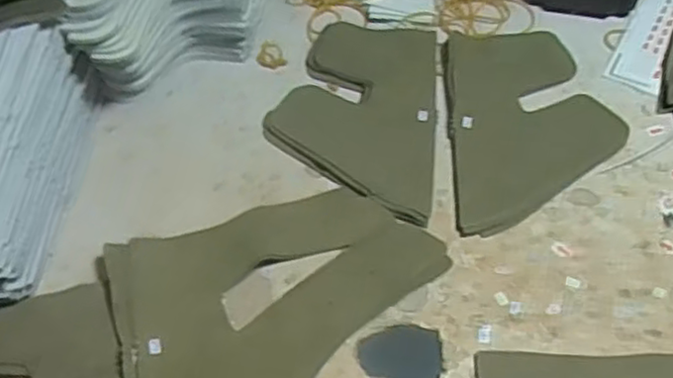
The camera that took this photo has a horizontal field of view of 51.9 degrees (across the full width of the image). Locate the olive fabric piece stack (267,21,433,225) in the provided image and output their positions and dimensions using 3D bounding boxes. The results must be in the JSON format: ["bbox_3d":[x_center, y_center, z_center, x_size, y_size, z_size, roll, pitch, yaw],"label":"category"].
[{"bbox_3d":[0.011,-0.048,0.434,0.100,0.006,0.148,4,55,6],"label":"olive fabric piece stack"}]

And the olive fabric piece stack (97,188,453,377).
[{"bbox_3d":[-0.045,0.057,0.359,0.188,0.012,0.132,-37,60,-21],"label":"olive fabric piece stack"}]

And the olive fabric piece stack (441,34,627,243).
[{"bbox_3d":[0.120,-0.041,0.422,0.102,0.010,0.150,-1,54,3],"label":"olive fabric piece stack"}]

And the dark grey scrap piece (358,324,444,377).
[{"bbox_3d":[0.033,0.081,0.343,0.041,0.004,0.032,14,56,13],"label":"dark grey scrap piece"}]

